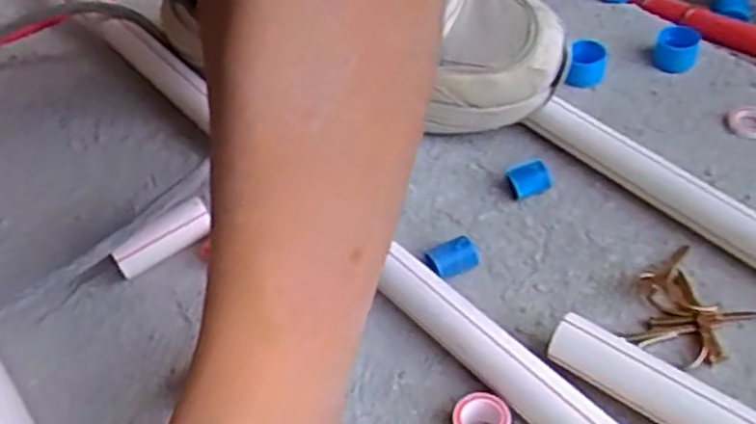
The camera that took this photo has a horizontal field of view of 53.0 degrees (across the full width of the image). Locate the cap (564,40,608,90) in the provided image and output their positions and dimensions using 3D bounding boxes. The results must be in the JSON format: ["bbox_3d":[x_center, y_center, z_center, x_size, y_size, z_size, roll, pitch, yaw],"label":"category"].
[{"bbox_3d":[0.140,-0.098,0.509,0.024,0.024,0.030,10,49,17],"label":"cap"}]

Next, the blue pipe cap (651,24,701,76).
[{"bbox_3d":[0.202,-0.111,0.513,0.028,0.025,0.032,15,51,19],"label":"blue pipe cap"}]

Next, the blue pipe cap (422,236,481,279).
[{"bbox_3d":[0.040,0.026,0.416,0.029,0.017,0.014,-18,47,-10],"label":"blue pipe cap"}]

